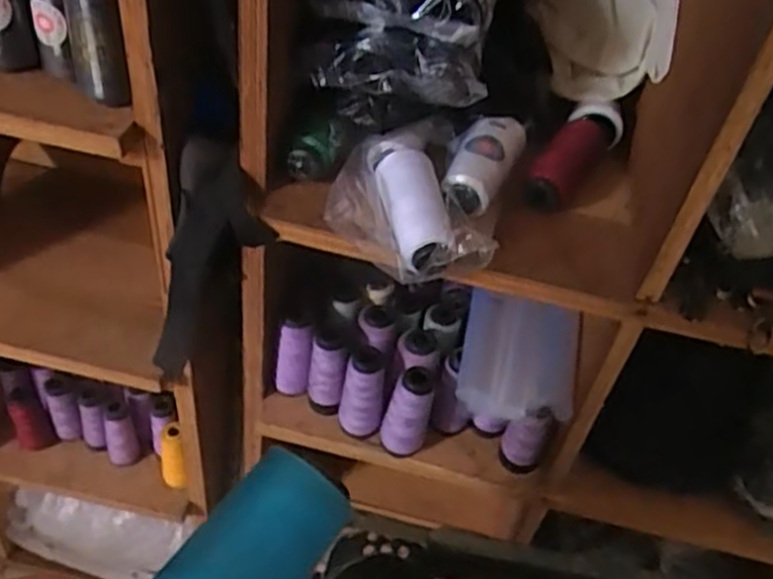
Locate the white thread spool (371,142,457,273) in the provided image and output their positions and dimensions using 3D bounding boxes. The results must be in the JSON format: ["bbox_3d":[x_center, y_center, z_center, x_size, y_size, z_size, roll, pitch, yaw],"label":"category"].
[{"bbox_3d":[0.019,-0.070,0.613,0.049,0.036,0.129,-1,46,-10],"label":"white thread spool"}]

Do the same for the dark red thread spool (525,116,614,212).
[{"bbox_3d":[0.168,-0.118,0.688,0.041,0.039,0.118,31,49,20],"label":"dark red thread spool"}]

